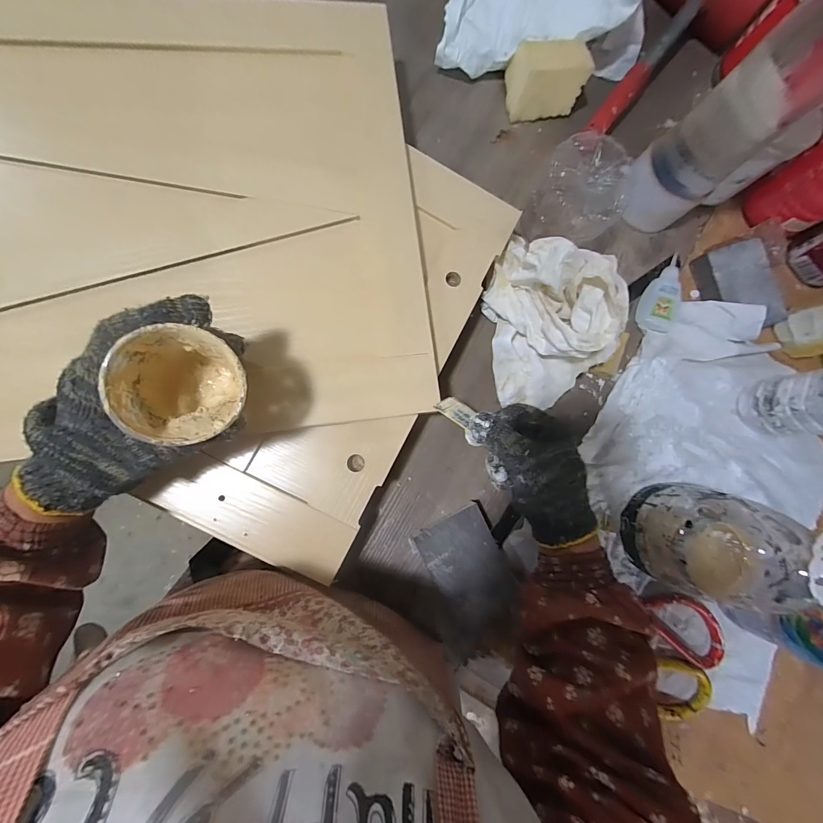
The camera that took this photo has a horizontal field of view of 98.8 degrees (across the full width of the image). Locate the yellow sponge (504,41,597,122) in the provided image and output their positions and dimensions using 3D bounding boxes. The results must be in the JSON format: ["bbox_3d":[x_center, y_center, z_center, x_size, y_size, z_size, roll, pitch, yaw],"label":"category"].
[{"bbox_3d":[0.150,-0.370,0.388,0.079,0.056,0.055,-12,86,-9],"label":"yellow sponge"}]

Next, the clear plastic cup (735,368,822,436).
[{"bbox_3d":[0.413,-0.009,0.375,0.063,0.074,0.064,1,85,-8],"label":"clear plastic cup"}]

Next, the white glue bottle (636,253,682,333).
[{"bbox_3d":[0.288,-0.136,0.400,0.045,0.018,0.095,23,82,-5],"label":"white glue bottle"}]

